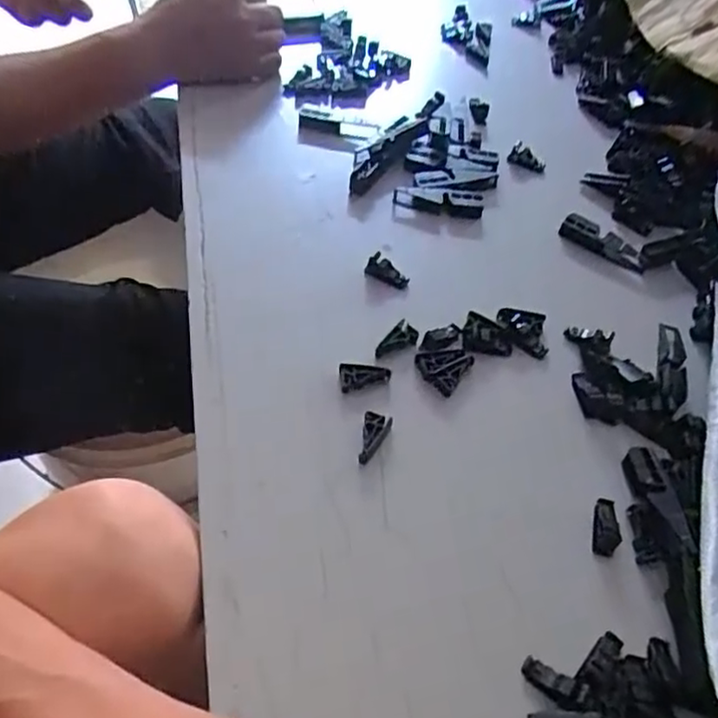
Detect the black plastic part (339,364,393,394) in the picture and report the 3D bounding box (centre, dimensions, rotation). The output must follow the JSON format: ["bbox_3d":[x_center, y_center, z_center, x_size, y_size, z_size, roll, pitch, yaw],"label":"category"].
[{"bbox_3d":[0.004,0.010,0.391,0.030,0.005,0.017,-8,54,-11],"label":"black plastic part"}]

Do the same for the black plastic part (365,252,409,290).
[{"bbox_3d":[0.019,-0.056,0.441,0.030,0.013,0.013,35,57,3],"label":"black plastic part"}]

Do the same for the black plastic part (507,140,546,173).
[{"bbox_3d":[0.135,-0.159,0.532,0.030,0.010,0.019,21,54,11],"label":"black plastic part"}]

